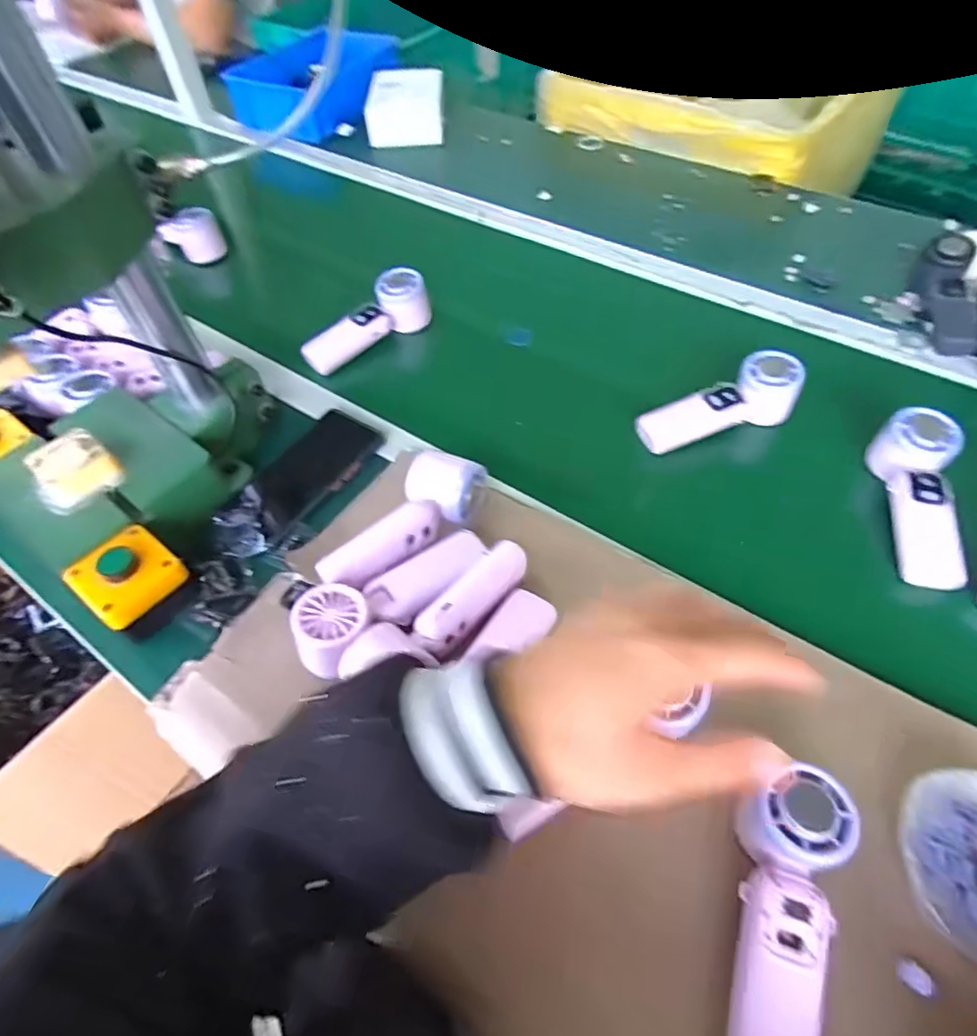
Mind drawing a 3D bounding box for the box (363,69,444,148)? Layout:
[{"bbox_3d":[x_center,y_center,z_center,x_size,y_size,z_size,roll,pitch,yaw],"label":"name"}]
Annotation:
[{"bbox_3d":[-0.142,-0.720,1.024,0.133,0.074,0.130,-1,55,3],"label":"box"}]

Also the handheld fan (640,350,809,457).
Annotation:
[{"bbox_3d":[0.232,-0.116,0.588,0.166,0.053,0.057,-14,55,-6],"label":"handheld fan"}]

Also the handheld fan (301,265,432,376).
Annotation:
[{"bbox_3d":[-0.143,-0.230,0.686,0.160,0.059,0.046,-40,61,-22],"label":"handheld fan"}]

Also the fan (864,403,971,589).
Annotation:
[{"bbox_3d":[0.385,-0.018,0.527,0.064,0.061,0.163,6,67,8],"label":"fan"}]

